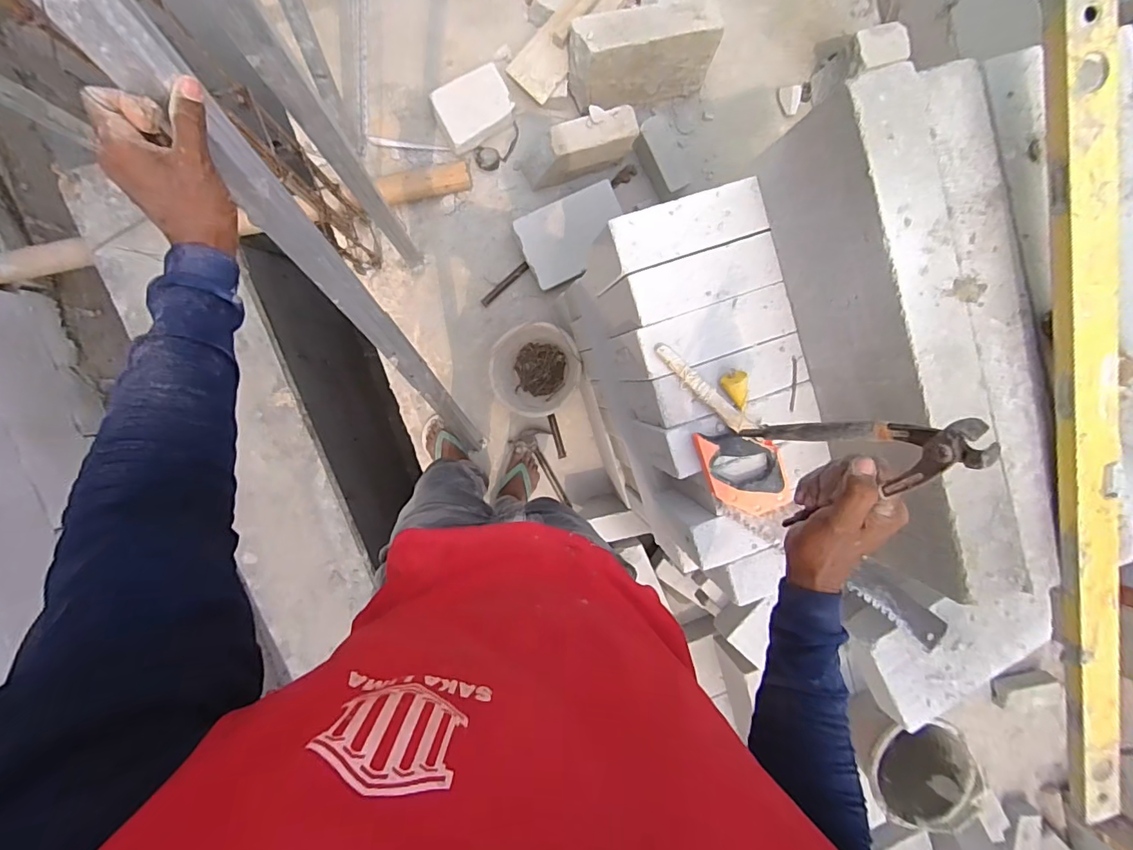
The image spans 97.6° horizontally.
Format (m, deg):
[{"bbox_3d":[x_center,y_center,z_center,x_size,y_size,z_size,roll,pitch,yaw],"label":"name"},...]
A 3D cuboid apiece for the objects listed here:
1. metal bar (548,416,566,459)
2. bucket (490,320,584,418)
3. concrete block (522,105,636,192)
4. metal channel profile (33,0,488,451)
[{"bbox_3d":[-0.026,0.034,1.462,0.025,0.014,0.134,-15,97,-7],"label":"metal bar"},{"bbox_3d":[-0.087,-0.147,1.359,0.227,0.192,0.249,-1,95,-8],"label":"bucket"},{"bbox_3d":[0.041,-0.715,1.305,0.289,0.188,0.098,-24,98,-5],"label":"concrete block"},{"bbox_3d":[-0.296,-0.149,0.808,0.054,1.018,0.037,-28,72,-5],"label":"metal channel profile"}]

